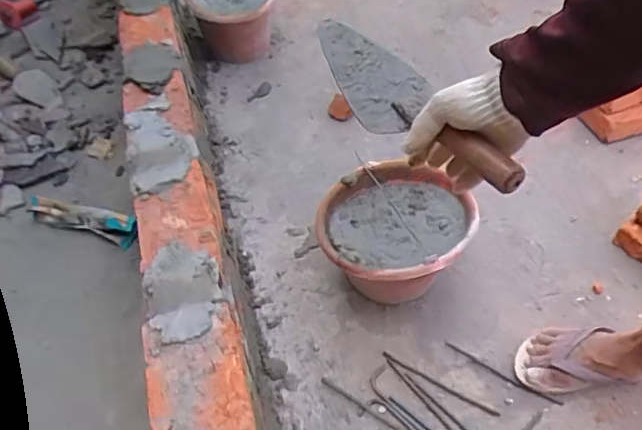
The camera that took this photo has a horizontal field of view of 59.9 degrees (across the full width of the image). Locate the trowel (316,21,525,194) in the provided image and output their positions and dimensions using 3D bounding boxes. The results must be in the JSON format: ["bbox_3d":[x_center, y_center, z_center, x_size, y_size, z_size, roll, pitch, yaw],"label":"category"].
[{"bbox_3d":[0.100,-0.119,0.607,0.082,0.075,0.297,-27,50,-19],"label":"trowel"}]

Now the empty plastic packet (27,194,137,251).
[{"bbox_3d":[-0.465,0.001,1.063,0.263,0.043,0.055,16,54,14],"label":"empty plastic packet"}]

